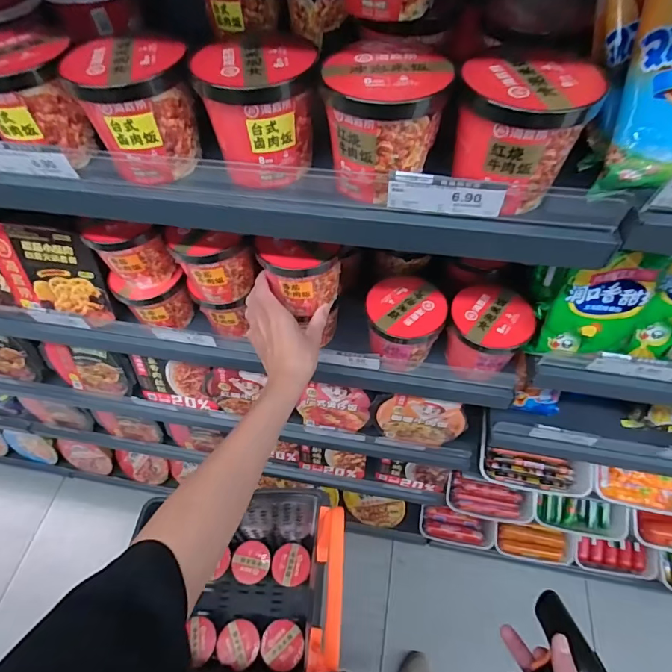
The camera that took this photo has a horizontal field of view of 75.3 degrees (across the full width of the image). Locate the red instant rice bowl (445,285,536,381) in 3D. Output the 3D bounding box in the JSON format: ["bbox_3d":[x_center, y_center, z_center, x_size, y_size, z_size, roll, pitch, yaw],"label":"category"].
[{"bbox_3d":[0.214,0.001,0.630,0.103,0.112,0.099,-1,54,1],"label":"red instant rice bowl"}]

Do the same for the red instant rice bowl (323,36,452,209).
[{"bbox_3d":[0.043,-0.187,0.395,0.100,0.106,0.082,-6,55,-2],"label":"red instant rice bowl"}]

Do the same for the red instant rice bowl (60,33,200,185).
[{"bbox_3d":[-0.189,-0.221,0.428,0.098,0.101,0.087,-14,55,-8],"label":"red instant rice bowl"}]

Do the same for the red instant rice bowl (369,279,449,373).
[{"bbox_3d":[0.100,-0.020,0.640,0.105,0.090,0.104,-1,54,1],"label":"red instant rice bowl"}]

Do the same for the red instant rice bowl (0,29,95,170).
[{"bbox_3d":[-0.304,-0.236,0.441,0.096,0.097,0.089,-1,54,1],"label":"red instant rice bowl"}]

